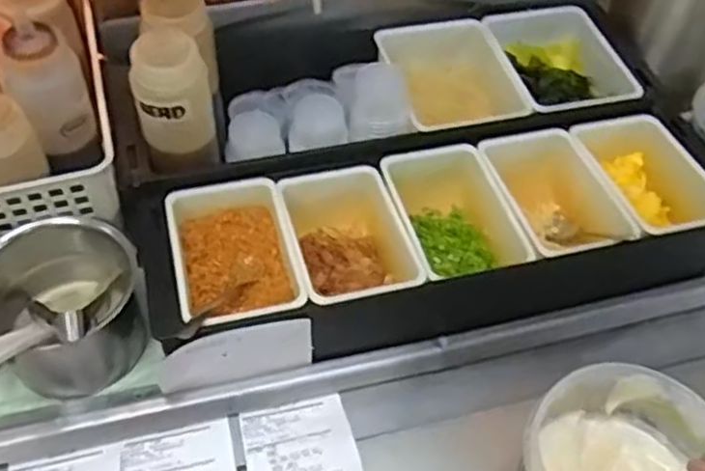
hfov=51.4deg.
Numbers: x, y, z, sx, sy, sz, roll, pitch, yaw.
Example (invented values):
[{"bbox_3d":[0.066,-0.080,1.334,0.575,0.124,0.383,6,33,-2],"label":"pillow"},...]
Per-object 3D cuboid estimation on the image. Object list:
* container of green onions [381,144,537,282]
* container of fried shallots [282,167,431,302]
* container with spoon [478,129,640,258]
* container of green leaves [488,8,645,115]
[{"bbox_3d":[0.080,-0.011,0.621,0.095,0.068,0.137,-8,51,-11],"label":"container of green onions"},{"bbox_3d":[-0.004,0.008,0.595,0.093,0.067,0.144,-9,52,-12],"label":"container of fried shallots"},{"bbox_3d":[0.169,-0.023,0.639,0.089,0.067,0.138,-9,52,-12],"label":"container with spoon"},{"bbox_3d":[0.194,-0.159,0.716,0.105,0.063,0.138,-10,52,-13],"label":"container of green leaves"}]

